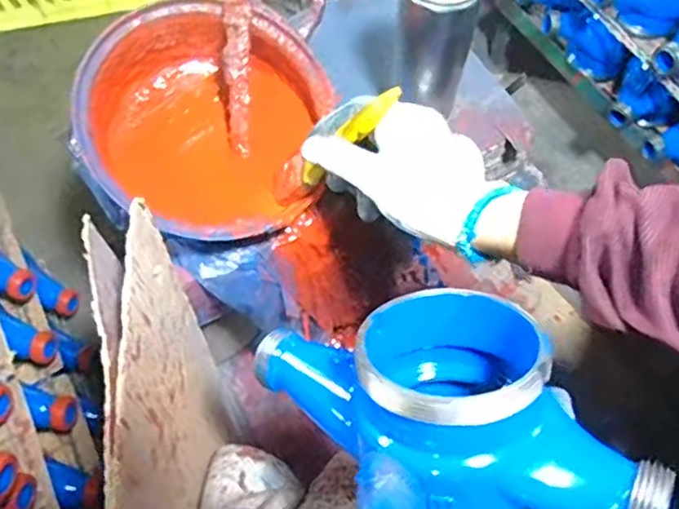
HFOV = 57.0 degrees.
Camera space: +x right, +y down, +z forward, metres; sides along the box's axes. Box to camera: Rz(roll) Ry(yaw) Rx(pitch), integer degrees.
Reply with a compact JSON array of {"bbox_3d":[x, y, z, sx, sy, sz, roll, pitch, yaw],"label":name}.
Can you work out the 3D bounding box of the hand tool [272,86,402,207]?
[{"bbox_3d":[-0.009,-0.076,0.461,0.019,0.151,0.029,15,59,-30],"label":"hand tool"}]

